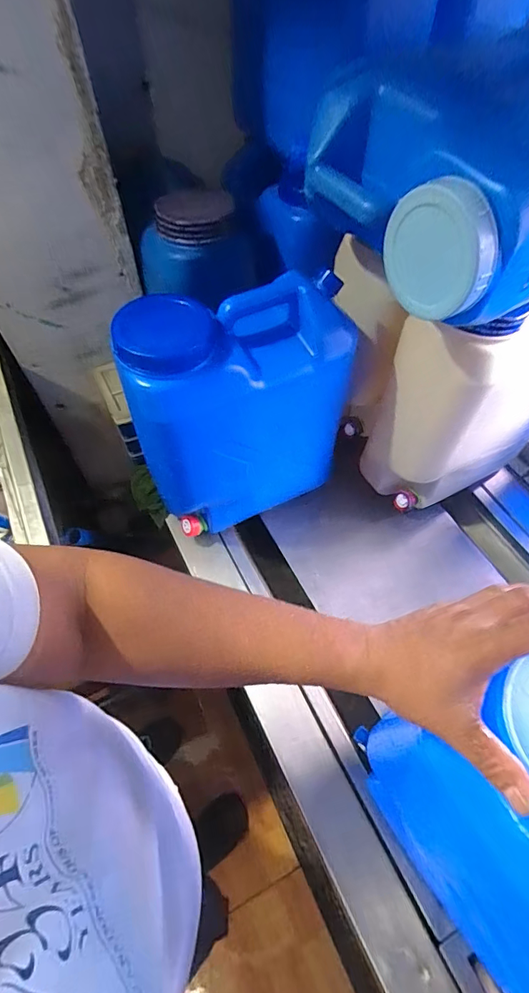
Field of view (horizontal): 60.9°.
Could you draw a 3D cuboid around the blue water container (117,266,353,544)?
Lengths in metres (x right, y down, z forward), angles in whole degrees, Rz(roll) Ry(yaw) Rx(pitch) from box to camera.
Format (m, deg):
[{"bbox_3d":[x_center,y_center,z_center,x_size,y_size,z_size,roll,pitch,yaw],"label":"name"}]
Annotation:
[{"bbox_3d":[-0.029,-0.117,0.706,0.305,0.367,0.159,-13,58,-8],"label":"blue water container"}]

